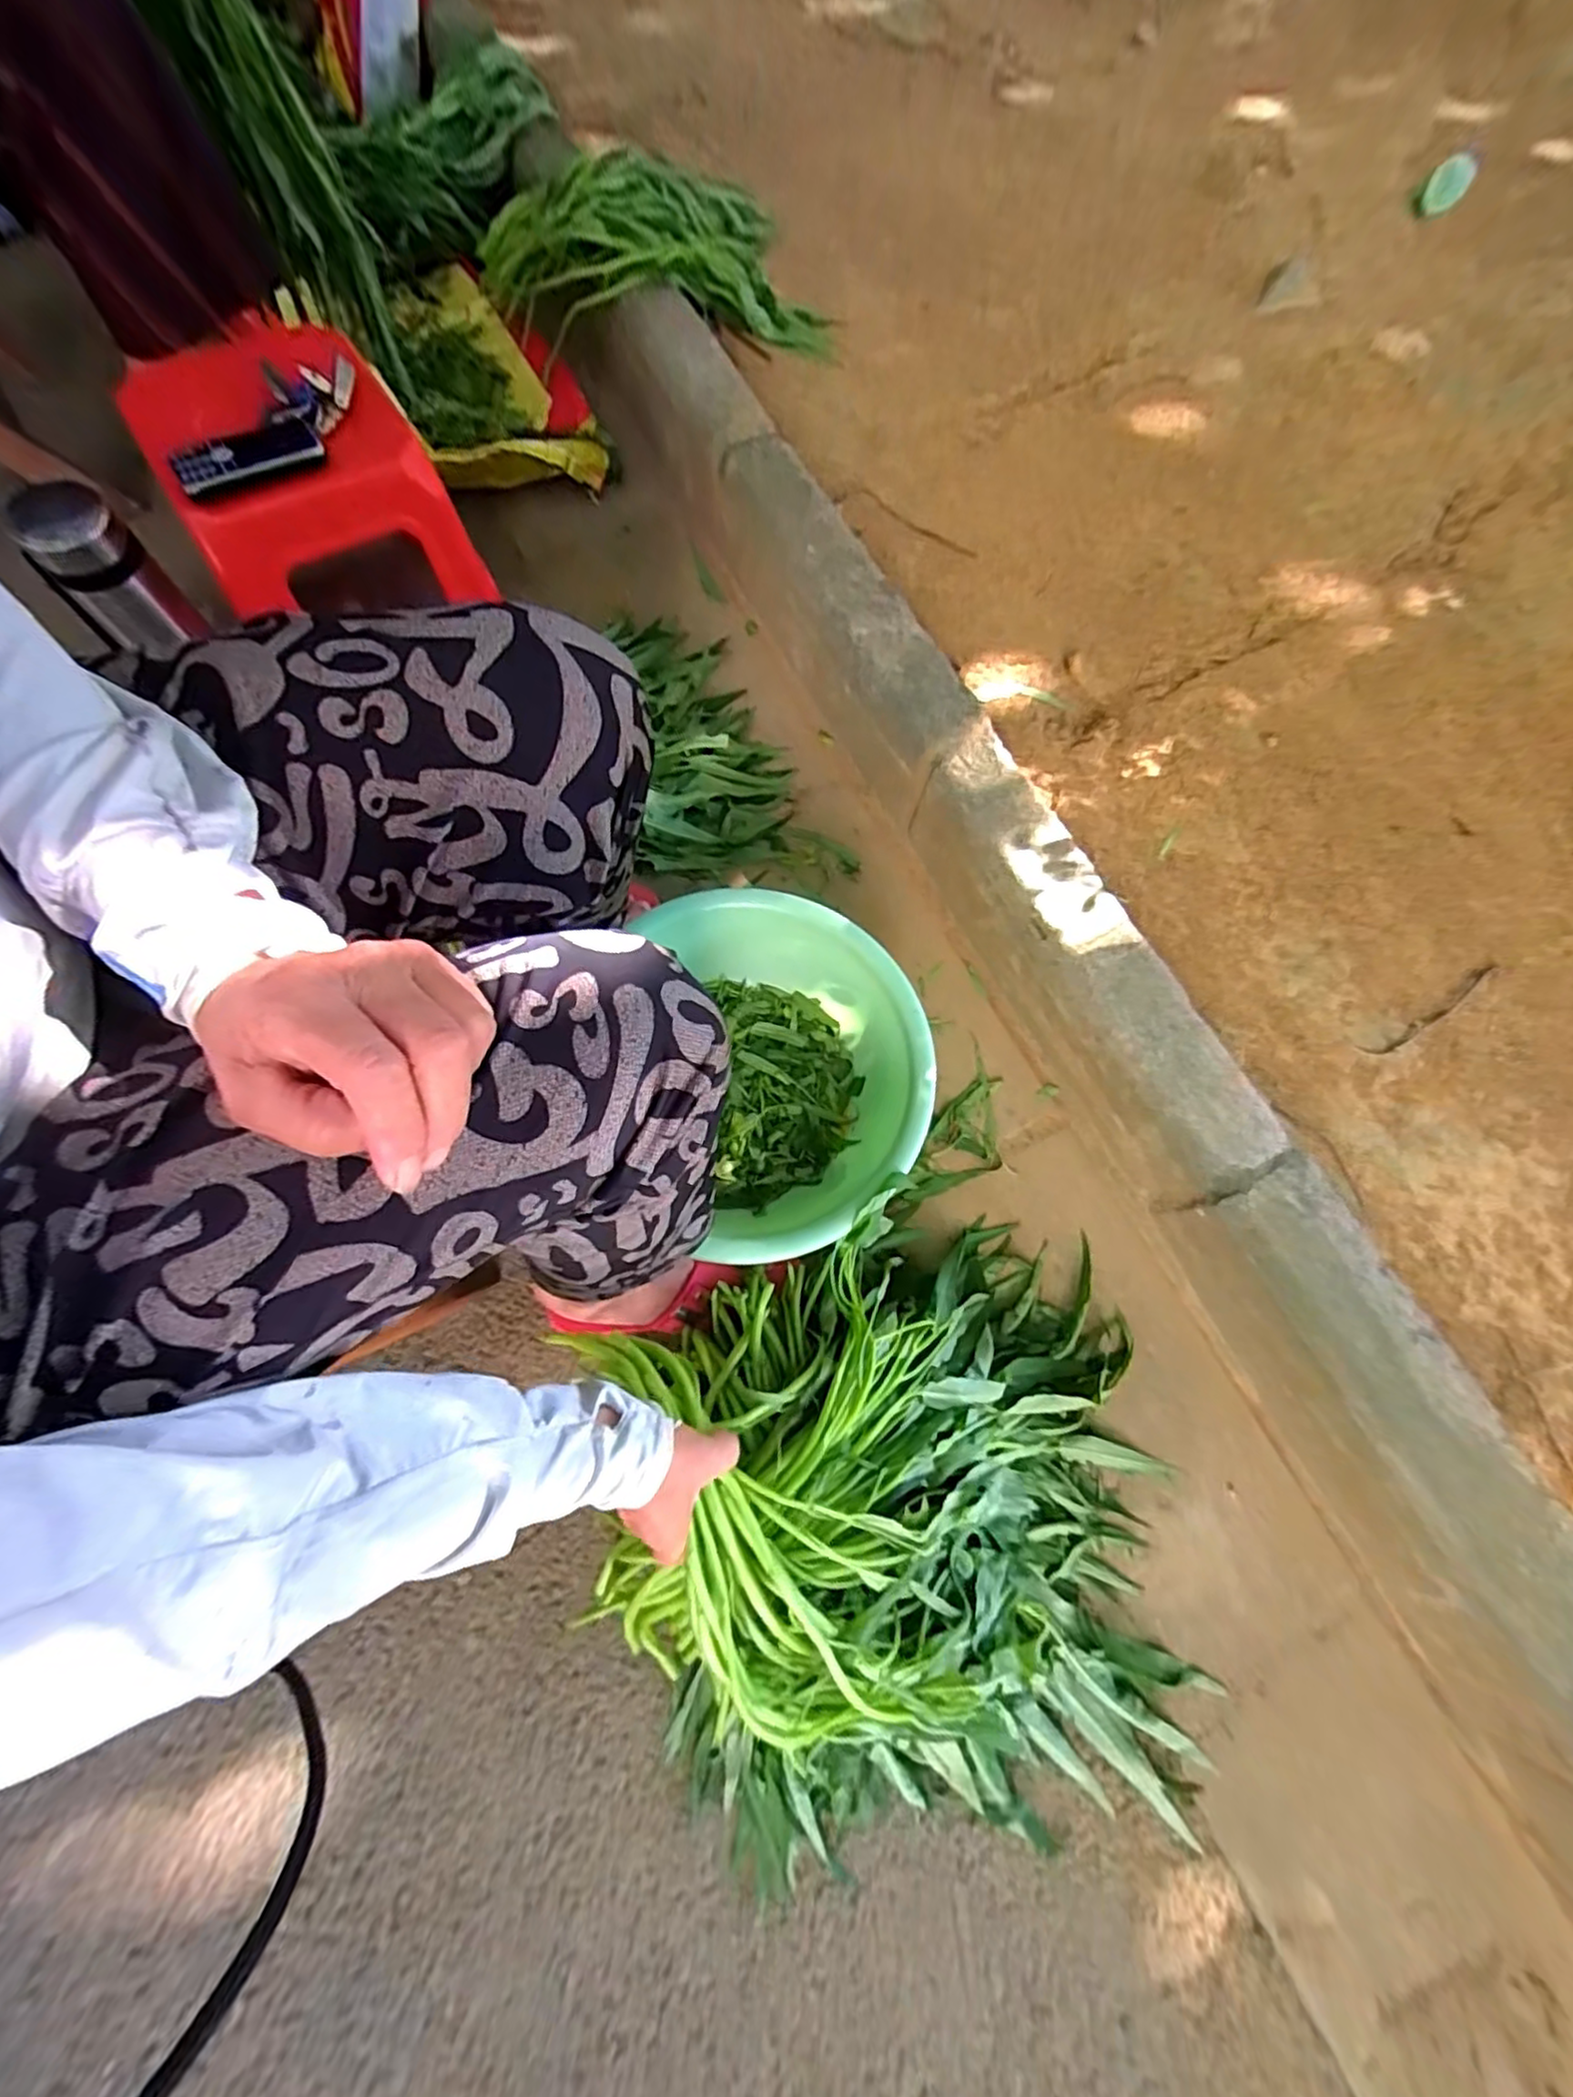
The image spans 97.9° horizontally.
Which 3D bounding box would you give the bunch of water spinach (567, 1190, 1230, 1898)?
[{"bbox_3d":[0.102,0.392,0.546,0.448,0.181,0.462,-4,73,-3],"label":"bunch of water spinach"}]

